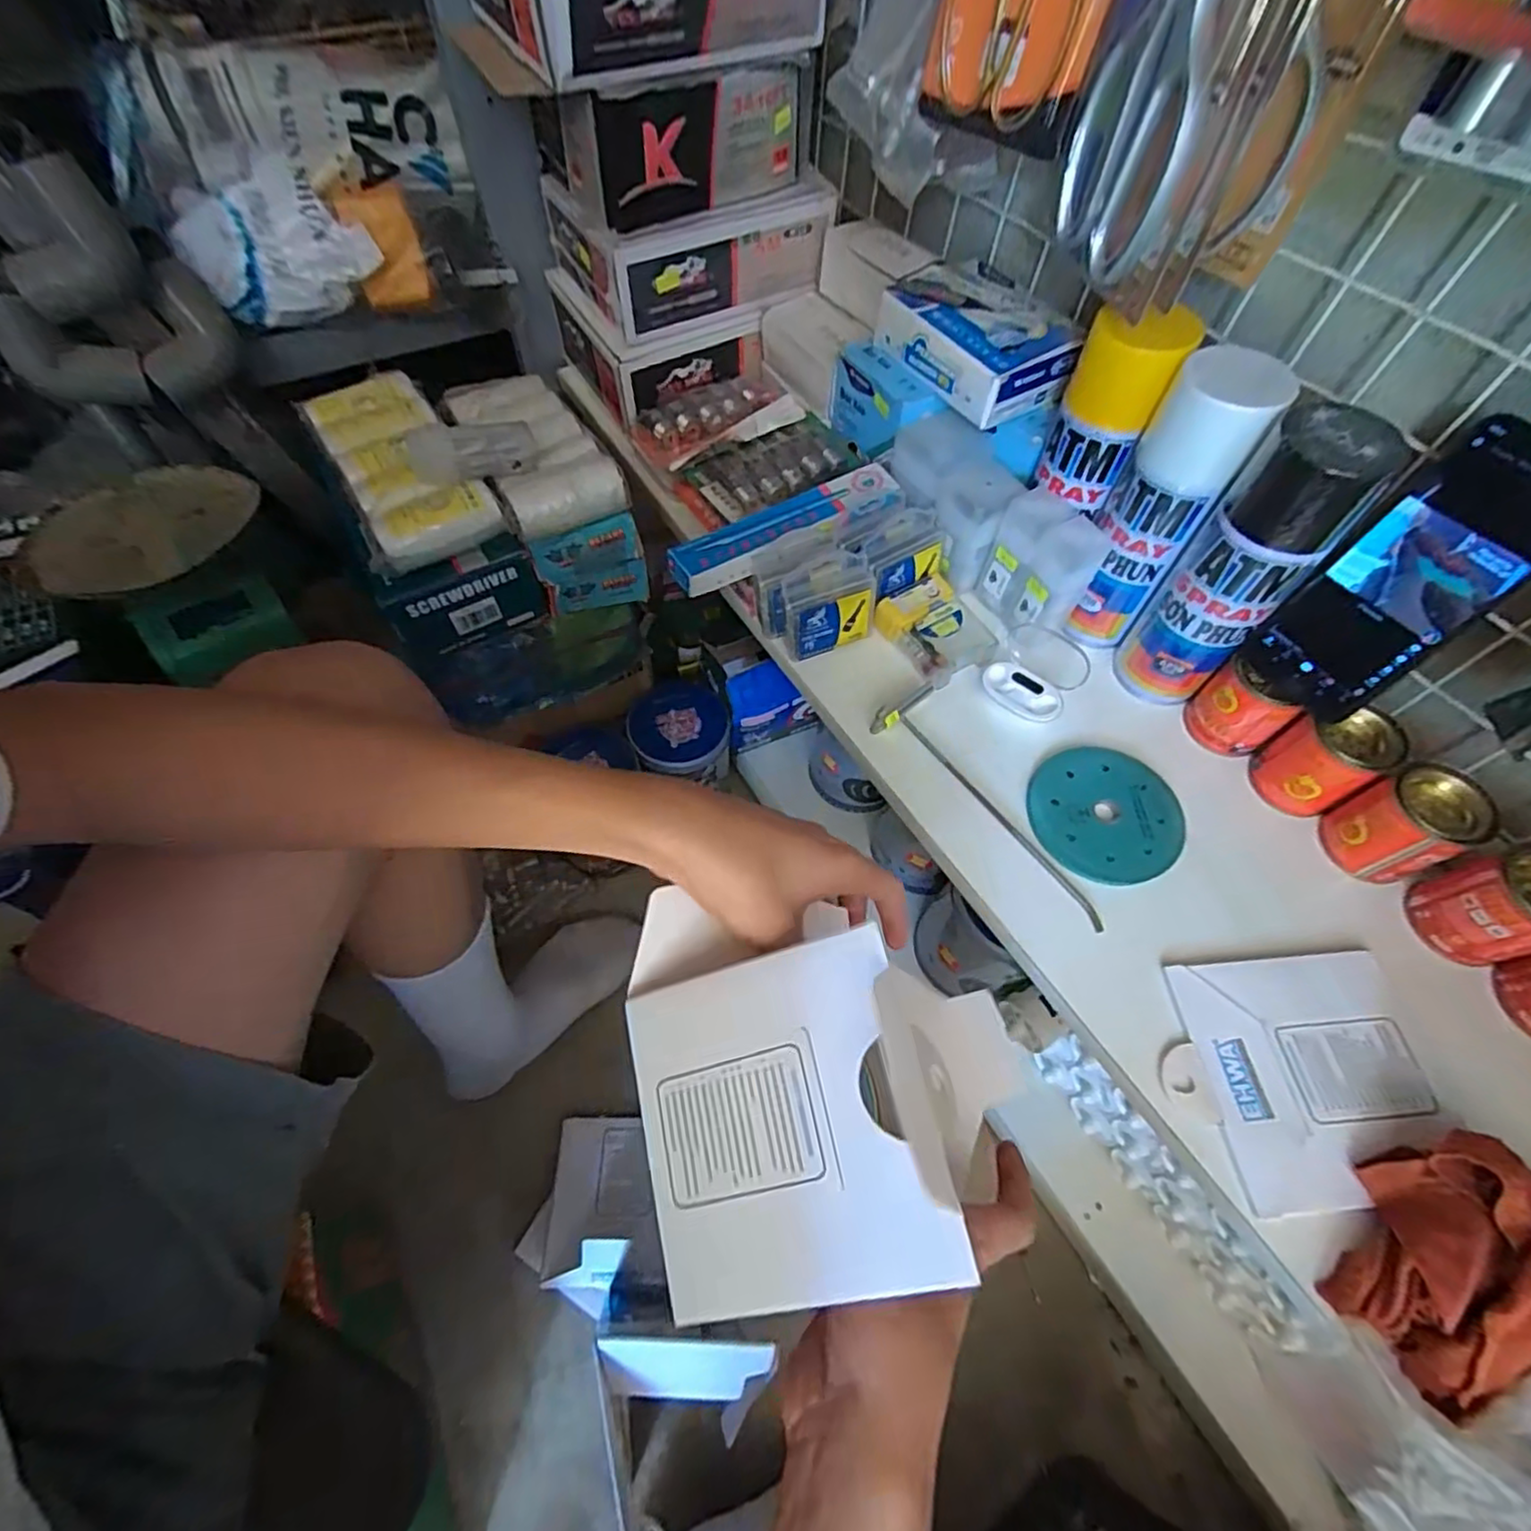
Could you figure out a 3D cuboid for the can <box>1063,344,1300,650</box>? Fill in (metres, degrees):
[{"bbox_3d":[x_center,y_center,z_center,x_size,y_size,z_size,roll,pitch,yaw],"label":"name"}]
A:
[{"bbox_3d":[0.265,-0.172,0.457,0.057,0.195,0.055,15,59,6],"label":"can"}]

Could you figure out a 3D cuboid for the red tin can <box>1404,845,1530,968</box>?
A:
[{"bbox_3d":[0.440,0.085,0.395,0.047,0.066,0.054,-11,60,-10],"label":"red tin can"}]

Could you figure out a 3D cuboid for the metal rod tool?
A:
[{"bbox_3d":[0.158,0.027,0.460,0.055,0.025,0.202,-29,64,-19],"label":"metal rod tool"}]

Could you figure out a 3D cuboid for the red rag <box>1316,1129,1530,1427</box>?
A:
[{"bbox_3d":[0.336,0.237,0.317,0.109,0.050,0.079,-31,65,-20],"label":"red rag"}]

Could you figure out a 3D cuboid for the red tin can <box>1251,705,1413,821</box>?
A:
[{"bbox_3d":[0.374,-0.004,0.445,0.048,0.067,0.056,-24,63,-17],"label":"red tin can"}]

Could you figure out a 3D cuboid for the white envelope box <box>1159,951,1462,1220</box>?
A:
[{"bbox_3d":[0.307,0.176,0.379,0.145,0.015,0.126,-3,59,-5],"label":"white envelope box"}]

